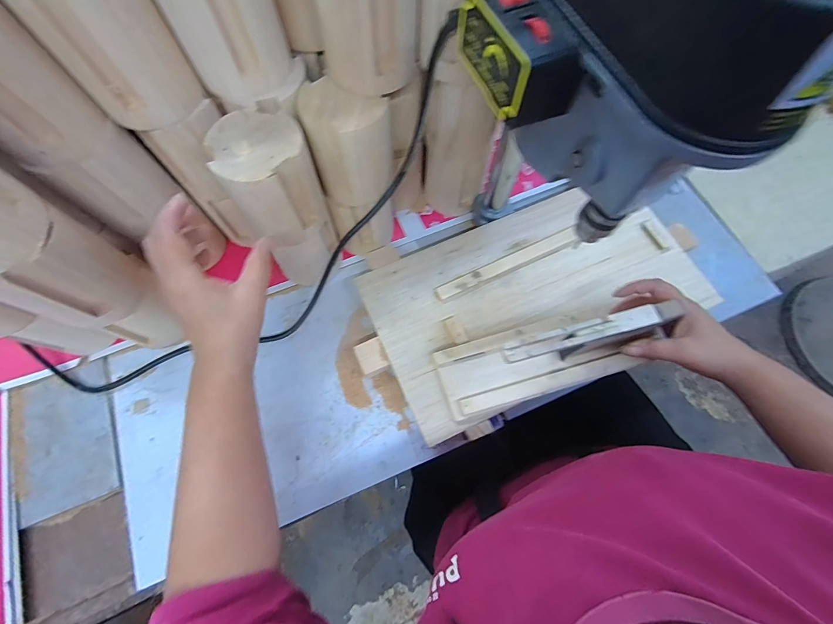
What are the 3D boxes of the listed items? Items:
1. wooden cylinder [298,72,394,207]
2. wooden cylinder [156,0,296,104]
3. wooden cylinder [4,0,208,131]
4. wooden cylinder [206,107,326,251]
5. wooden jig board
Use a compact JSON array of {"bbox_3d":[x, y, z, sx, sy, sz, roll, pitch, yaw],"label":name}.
[{"bbox_3d":[-0.064,-0.161,0.360,0.074,0.098,0.066,-18,72,-7],"label":"wooden cylinder"},{"bbox_3d":[-0.148,-0.232,0.280,0.081,0.100,0.082,-23,73,-8],"label":"wooden cylinder"},{"bbox_3d":[-0.221,-0.200,0.267,0.074,0.096,0.072,-31,74,-11],"label":"wooden cylinder"},{"bbox_3d":[-0.132,-0.121,0.340,0.078,0.092,0.081,-36,75,-12],"label":"wooden cylinder"},{"bbox_3d":[0.143,-0.023,0.432,0.375,0.020,0.216,-24,70,-10],"label":"wooden jig board"}]

